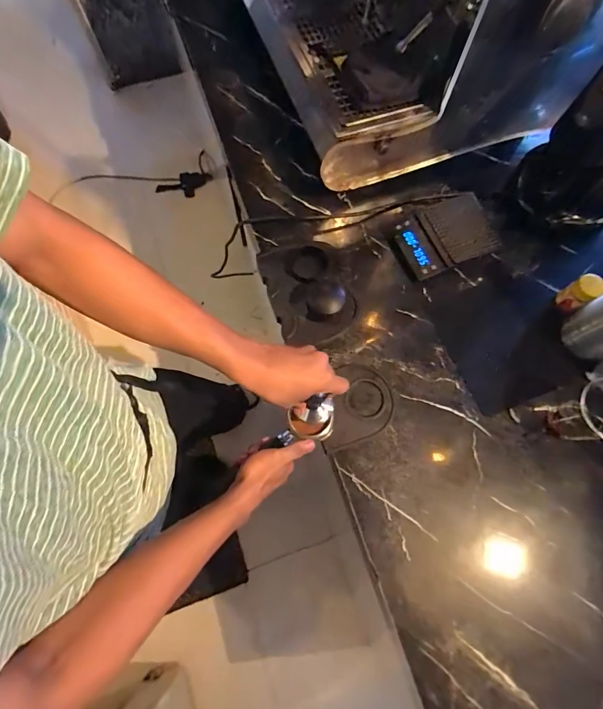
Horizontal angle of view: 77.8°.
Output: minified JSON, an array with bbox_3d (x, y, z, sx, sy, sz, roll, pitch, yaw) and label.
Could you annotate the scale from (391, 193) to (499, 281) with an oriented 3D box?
[{"bbox_3d":[0.270,-0.229,0.711,0.176,0.021,0.137,-21,74,-7],"label":"scale"}]

